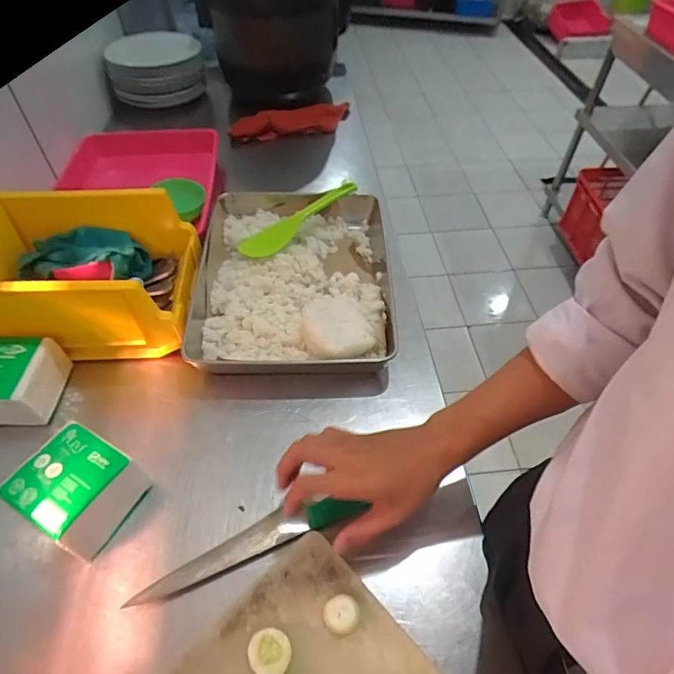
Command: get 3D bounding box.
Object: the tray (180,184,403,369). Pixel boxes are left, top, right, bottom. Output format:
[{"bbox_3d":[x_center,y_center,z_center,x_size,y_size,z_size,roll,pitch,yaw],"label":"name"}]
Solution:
[{"bbox_3d":[-0.069,-0.096,0.708,0.290,0.071,0.356,0,50,-1],"label":"tray"}]

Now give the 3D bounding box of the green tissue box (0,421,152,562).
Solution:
[{"bbox_3d":[-0.275,0.162,0.491,0.101,0.076,0.096,21,53,16],"label":"green tissue box"}]

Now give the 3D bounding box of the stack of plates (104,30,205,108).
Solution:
[{"bbox_3d":[-0.472,-0.717,1.214,0.228,0.103,0.256,-13,52,-11],"label":"stack of plates"}]

